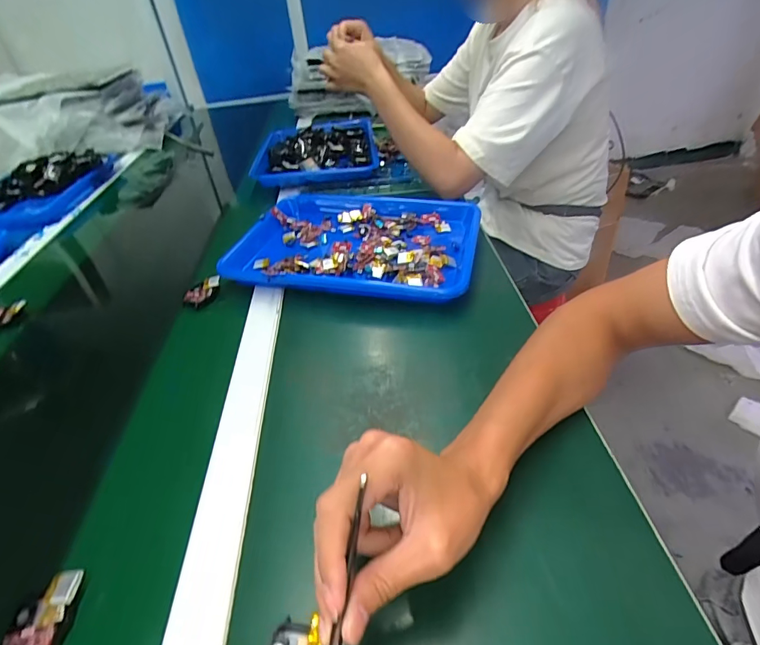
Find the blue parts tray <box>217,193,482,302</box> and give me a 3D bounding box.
[{"bbox_3d":[-0.032,-0.116,0.642,0.332,0.045,0.261,5,41,15],"label":"blue parts tray"}]

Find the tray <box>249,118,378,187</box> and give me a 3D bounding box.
[{"bbox_3d":[-0.141,-0.374,0.948,0.259,0.051,0.319,-9,40,-1],"label":"tray"}]

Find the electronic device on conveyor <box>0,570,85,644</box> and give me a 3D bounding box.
[{"bbox_3d":[-0.228,0.198,0.293,0.038,0.015,0.052,-6,40,2],"label":"electronic device on conveyor"}]

